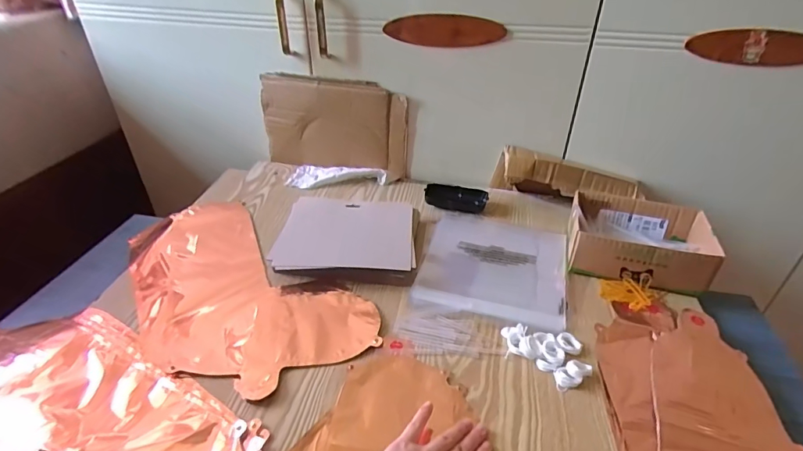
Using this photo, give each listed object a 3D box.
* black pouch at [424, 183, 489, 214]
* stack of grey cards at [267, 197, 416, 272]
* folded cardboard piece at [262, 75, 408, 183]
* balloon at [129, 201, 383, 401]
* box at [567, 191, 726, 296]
[{"bbox_3d":[0.098,-0.050,0.782,0.108,0.026,0.044,9,35,9],"label":"black pouch"},{"bbox_3d":[-0.081,0.015,0.672,0.196,0.030,0.154,3,34,0],"label":"stack of grey cards"},{"bbox_3d":[-0.127,-0.183,0.826,0.276,0.171,0.023,9,35,10],"label":"folded cardboard piece"},{"bbox_3d":[-0.239,0.078,0.613,0.232,0.021,0.415,-23,42,-32],"label":"balloon"},{"bbox_3d":[0.341,0.020,0.640,0.180,0.060,0.140,11,35,12],"label":"box"}]

